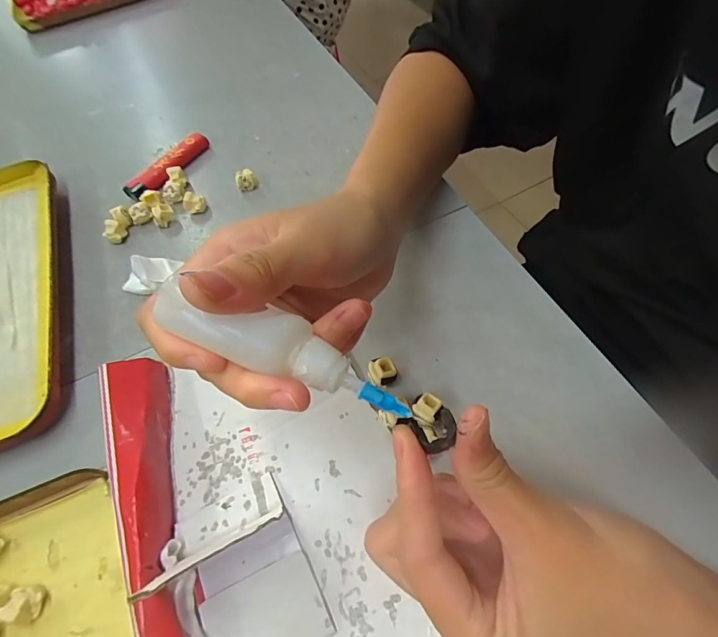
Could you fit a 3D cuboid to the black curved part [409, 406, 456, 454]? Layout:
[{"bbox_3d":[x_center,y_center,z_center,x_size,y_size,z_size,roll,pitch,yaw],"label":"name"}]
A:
[{"bbox_3d":[0.026,0.038,0.141,0.014,0.004,0.013,-15,59,-7],"label":"black curved part"}]

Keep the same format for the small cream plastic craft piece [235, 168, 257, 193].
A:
[{"bbox_3d":[-0.088,-0.108,0.327,0.015,0.017,0.011,-20,60,-9],"label":"small cream plastic craft piece"}]

